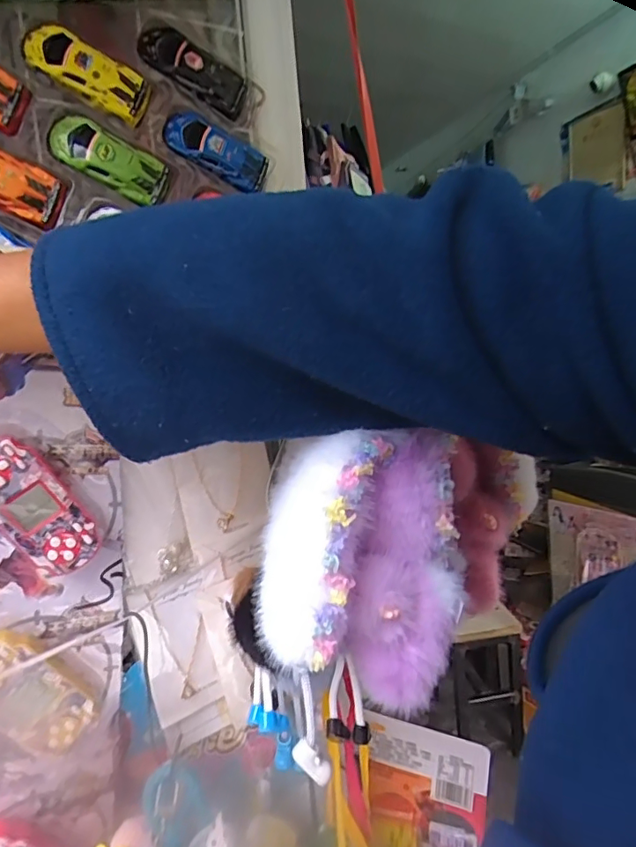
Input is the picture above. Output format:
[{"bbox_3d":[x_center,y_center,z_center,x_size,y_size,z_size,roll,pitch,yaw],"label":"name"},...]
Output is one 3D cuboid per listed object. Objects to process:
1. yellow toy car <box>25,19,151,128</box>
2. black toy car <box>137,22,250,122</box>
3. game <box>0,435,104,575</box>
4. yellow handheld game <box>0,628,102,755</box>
[{"bbox_3d":[-0.137,-0.209,0.293,0.068,0.029,0.016,24,-3,-18],"label":"yellow toy car"},{"bbox_3d":[-0.080,-0.228,0.318,0.068,0.028,0.013,24,-5,-23],"label":"black toy car"},{"bbox_3d":[-0.164,0.047,0.286,0.039,0.086,0.022,-41,21,-20],"label":"game"},{"bbox_3d":[-0.169,0.156,0.292,0.042,0.082,0.022,-44,22,-19],"label":"yellow handheld game"}]

